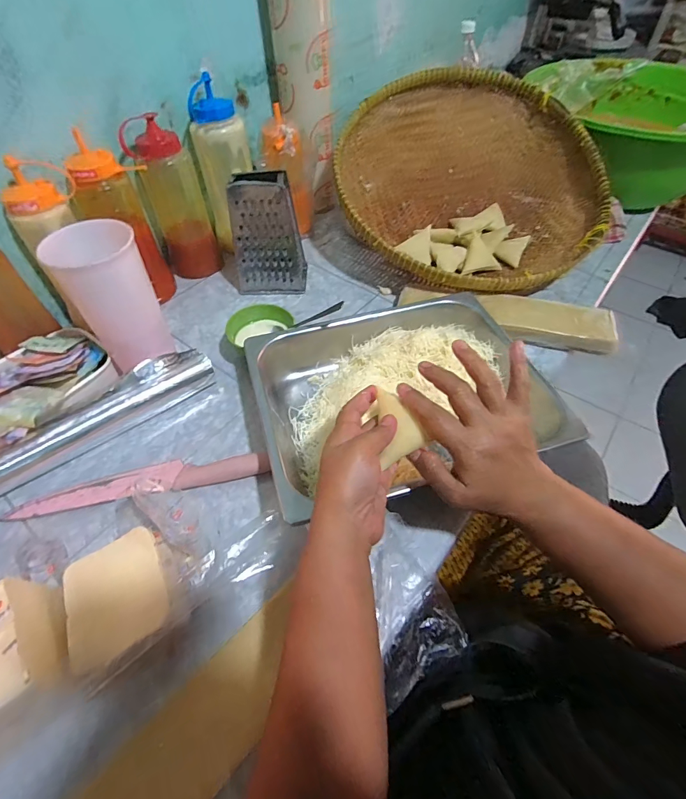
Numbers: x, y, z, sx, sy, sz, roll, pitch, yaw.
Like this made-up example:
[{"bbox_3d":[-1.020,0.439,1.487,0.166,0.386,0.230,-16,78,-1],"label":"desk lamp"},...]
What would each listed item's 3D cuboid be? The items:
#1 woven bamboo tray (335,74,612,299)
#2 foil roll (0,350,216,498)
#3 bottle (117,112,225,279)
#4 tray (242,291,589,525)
[{"bbox_3d":[0.206,-0.359,0.687,0.432,0.126,0.440,-3,73,-5],"label":"woven bamboo tray"},{"bbox_3d":[-0.296,0.026,0.466,0.300,0.043,0.046,-34,59,-23],"label":"foil roll"},{"bbox_3d":[-0.259,-0.309,0.624,0.084,0.208,0.087,-16,53,-12],"label":"bottle"},{"bbox_3d":[0.059,-0.007,0.471,0.311,0.060,0.248,-15,53,-11],"label":"tray"}]

